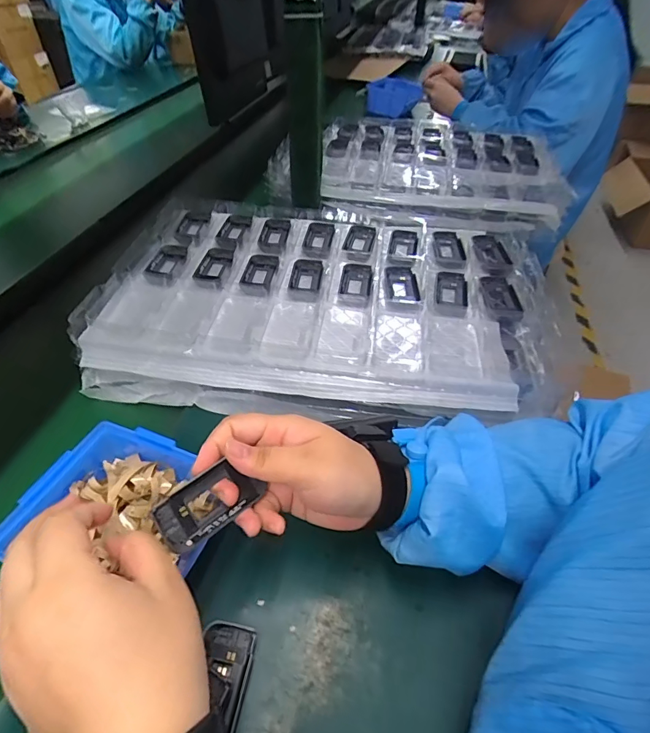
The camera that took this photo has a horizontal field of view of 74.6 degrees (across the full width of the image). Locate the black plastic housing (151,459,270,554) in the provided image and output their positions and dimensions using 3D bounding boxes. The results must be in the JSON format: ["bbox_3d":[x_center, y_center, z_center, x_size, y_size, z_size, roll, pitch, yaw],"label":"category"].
[{"bbox_3d":[-0.077,0.090,0.284,0.066,0.009,0.037,-34,97,-31],"label":"black plastic housing"}]

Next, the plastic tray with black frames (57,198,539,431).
[{"bbox_3d":[-0.001,-0.091,0.535,0.504,0.068,0.339,5,44,5],"label":"plastic tray with black frames"}]

